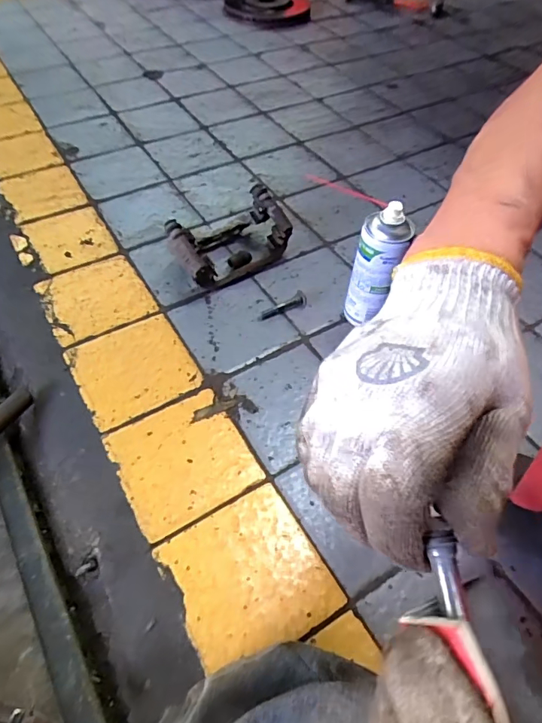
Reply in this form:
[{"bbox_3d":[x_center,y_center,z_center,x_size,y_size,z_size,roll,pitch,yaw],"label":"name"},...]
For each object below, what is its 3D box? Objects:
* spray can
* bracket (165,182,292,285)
[{"bbox_3d":[0.141,-0.121,0.627,0.059,0.196,0.052,20,55,13],"label":"spray can"},{"bbox_3d":[-0.067,-0.192,0.739,0.188,0.084,0.107,-34,61,-24],"label":"bracket"}]

